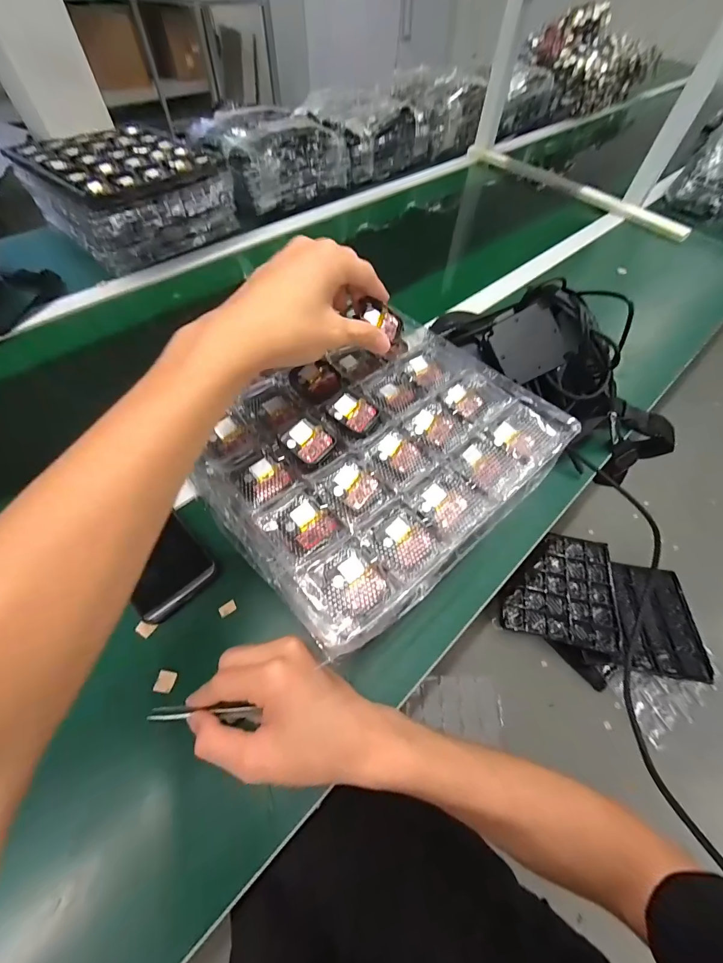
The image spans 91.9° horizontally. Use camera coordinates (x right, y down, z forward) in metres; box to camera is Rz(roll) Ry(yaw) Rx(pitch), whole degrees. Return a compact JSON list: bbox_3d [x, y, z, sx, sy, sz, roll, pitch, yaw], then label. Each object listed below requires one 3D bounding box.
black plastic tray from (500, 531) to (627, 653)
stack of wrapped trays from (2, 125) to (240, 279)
[{"bbox_3d":[0.584,0.305,1.047,0.307,0.051,0.333,12,59,6],"label":"black plastic tray"},{"bbox_3d":[-0.424,-0.534,0.654,0.260,0.121,0.270,36,64,19],"label":"stack of wrapped trays"}]

